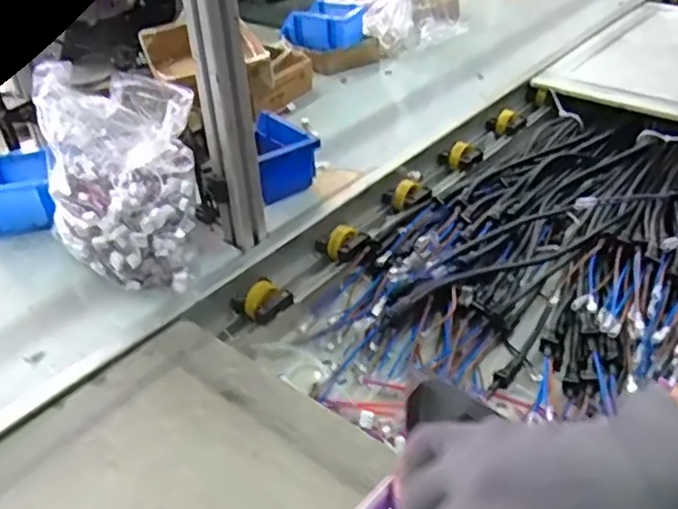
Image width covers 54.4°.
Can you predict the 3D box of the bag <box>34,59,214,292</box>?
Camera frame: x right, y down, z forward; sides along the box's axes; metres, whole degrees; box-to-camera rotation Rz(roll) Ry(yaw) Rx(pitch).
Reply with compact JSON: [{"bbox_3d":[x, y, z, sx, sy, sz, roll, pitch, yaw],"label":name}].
[{"bbox_3d":[-0.241,-0.071,0.728,0.160,0.209,0.129,0,36,5],"label":"bag"}]

